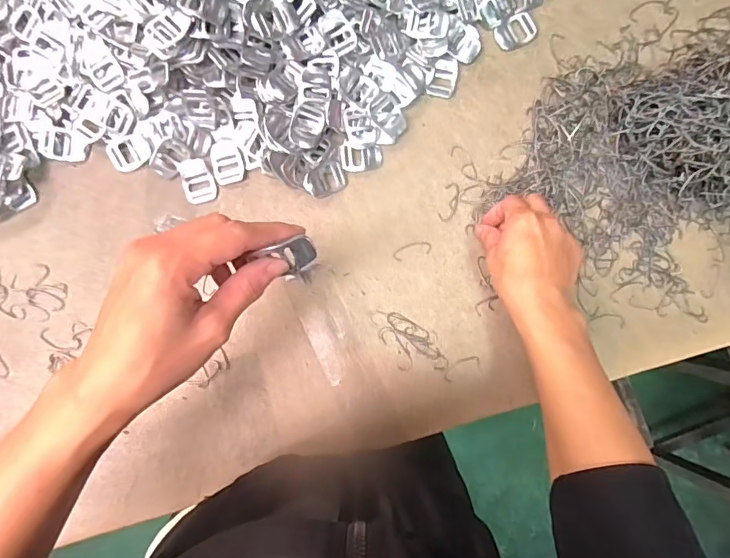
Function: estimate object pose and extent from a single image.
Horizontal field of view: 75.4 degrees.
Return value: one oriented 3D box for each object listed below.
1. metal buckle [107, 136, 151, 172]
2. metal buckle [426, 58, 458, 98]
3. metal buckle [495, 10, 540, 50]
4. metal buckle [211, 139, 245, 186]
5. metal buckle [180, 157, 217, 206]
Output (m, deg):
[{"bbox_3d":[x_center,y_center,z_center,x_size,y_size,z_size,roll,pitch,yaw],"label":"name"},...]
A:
[{"bbox_3d":[-0.217,-0.117,0.439,0.038,0.009,0.026,-22,87,-2],"label":"metal buckle"},{"bbox_3d":[0.074,-0.191,0.449,0.024,0.011,0.035,14,87,0],"label":"metal buckle"},{"bbox_3d":[0.144,-0.236,0.452,0.039,0.005,0.029,-24,87,-2],"label":"metal buckle"},{"bbox_3d":[-0.129,-0.110,0.443,0.029,0.007,0.040,-8,87,-1],"label":"metal buckle"},{"bbox_3d":[-0.155,-0.091,0.436,0.027,0.004,0.041,-14,87,-1],"label":"metal buckle"}]

